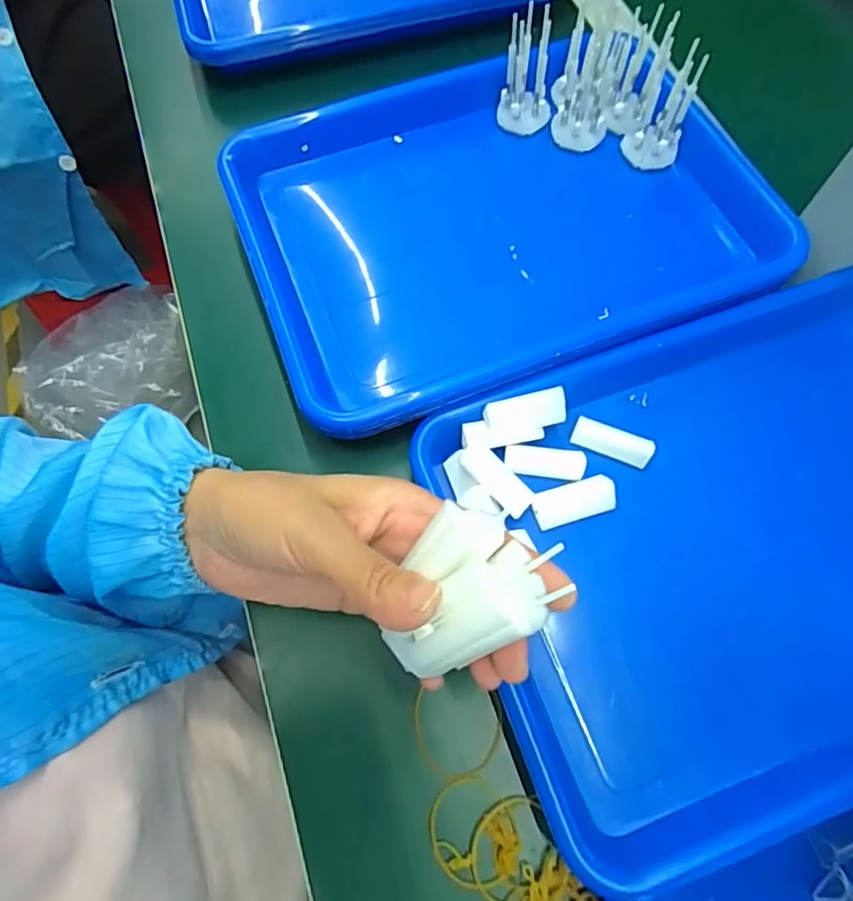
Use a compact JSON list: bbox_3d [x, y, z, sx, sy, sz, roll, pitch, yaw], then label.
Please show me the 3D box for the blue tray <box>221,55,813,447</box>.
[{"bbox_3d":[0.047,-0.157,0.392,0.322,0.033,0.245,-20,68,-8],"label":"blue tray"}]

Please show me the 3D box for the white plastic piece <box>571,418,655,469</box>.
[{"bbox_3d":[0.110,-0.005,0.344,0.046,0.013,0.013,24,69,10],"label":"white plastic piece"}]

